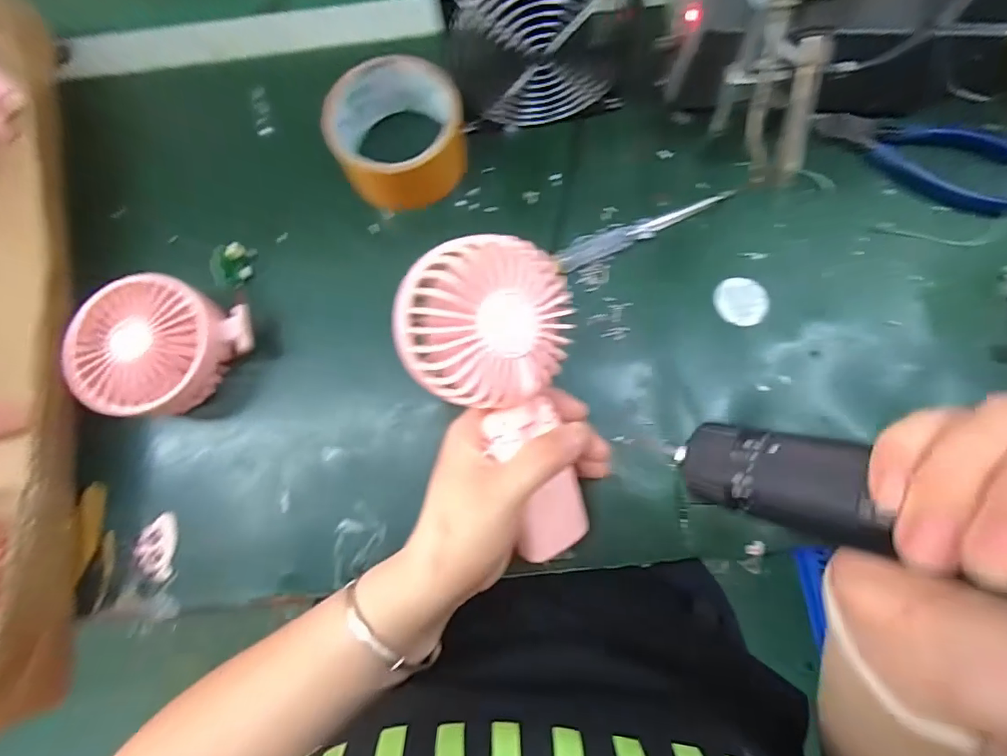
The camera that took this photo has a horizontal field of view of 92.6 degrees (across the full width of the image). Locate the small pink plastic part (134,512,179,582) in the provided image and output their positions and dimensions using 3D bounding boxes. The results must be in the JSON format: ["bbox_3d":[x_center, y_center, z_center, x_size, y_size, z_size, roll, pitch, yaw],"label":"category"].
[{"bbox_3d":[-0.231,0.112,0.319,0.024,0.005,0.042,-2,81,2],"label":"small pink plastic part"}]

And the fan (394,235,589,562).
[{"bbox_3d":[0.007,0.019,0.262,0.085,0.032,0.187,-19,114,-1],"label":"fan"}]

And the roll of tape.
[{"bbox_3d":[-0.080,-0.182,0.345,0.090,0.052,0.112,-28,80,-3],"label":"roll of tape"}]

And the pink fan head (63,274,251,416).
[{"bbox_3d":[-0.223,-0.018,0.318,0.095,0.048,0.087,0,81,2],"label":"pink fan head"}]

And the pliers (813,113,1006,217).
[{"bbox_3d":[0.288,-0.149,0.332,0.142,0.016,0.054,14,82,4],"label":"pliers"}]

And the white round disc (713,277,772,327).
[{"bbox_3d":[0.164,-0.053,0.329,0.036,0.004,0.033,0,81,2],"label":"white round disc"}]

